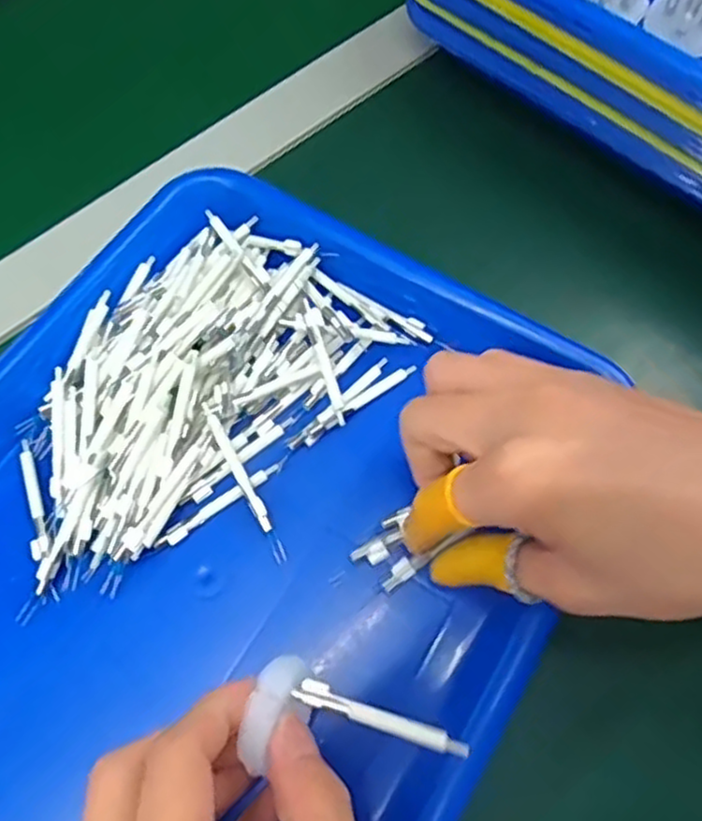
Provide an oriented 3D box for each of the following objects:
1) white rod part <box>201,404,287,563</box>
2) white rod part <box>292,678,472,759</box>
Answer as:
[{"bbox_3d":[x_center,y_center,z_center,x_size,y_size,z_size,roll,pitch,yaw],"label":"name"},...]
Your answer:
[{"bbox_3d":[-0.045,0.029,0.299,0.005,0.005,0.072,-27,82,-14],"label":"white rod part"},{"bbox_3d":[0.009,0.096,0.223,0.056,0.004,0.007,14,63,17],"label":"white rod part"}]

